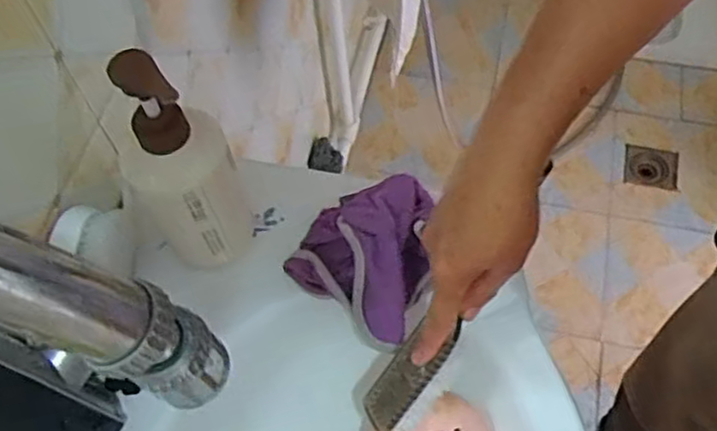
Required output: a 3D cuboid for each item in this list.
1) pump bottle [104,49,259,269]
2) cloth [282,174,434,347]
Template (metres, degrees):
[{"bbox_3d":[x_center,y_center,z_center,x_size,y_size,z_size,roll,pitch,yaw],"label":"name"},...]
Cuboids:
[{"bbox_3d":[-0.126,-0.036,0.479,0.074,0.174,0.062,-27,62,-13],"label":"pump bottle"},{"bbox_3d":[0.015,0.020,0.551,0.103,0.044,0.129,26,64,17],"label":"cloth"}]

